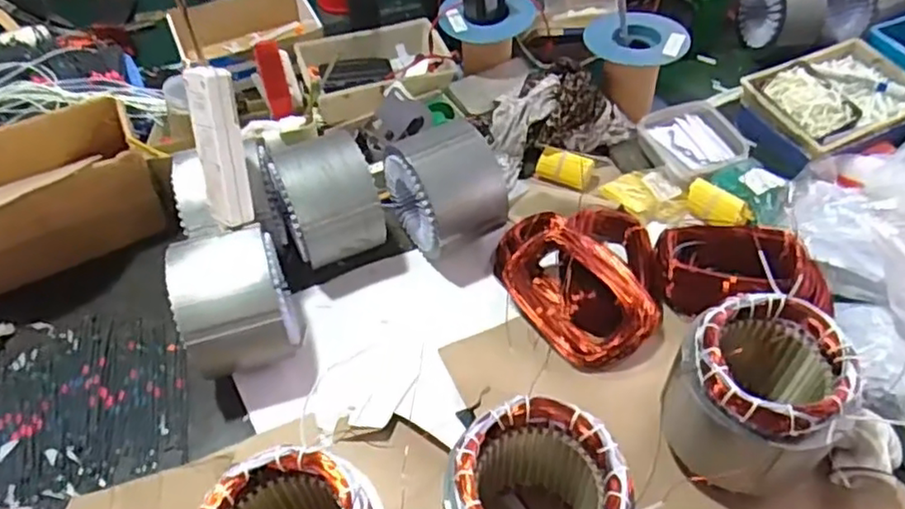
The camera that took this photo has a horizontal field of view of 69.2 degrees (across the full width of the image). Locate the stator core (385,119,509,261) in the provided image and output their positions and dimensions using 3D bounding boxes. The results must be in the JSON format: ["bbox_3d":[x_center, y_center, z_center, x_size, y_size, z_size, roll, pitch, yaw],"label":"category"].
[{"bbox_3d":[-0.009,-0.082,0.868,0.116,0.157,0.132,-26,54,-19],"label":"stator core"}]

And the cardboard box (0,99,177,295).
[{"bbox_3d":[-0.539,-0.071,0.873,0.281,0.136,0.148,-32,55,-24],"label":"cardboard box"}]

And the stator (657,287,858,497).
[{"bbox_3d":[0.295,0.135,0.646,0.138,0.145,0.144,-1,50,1],"label":"stator"}]

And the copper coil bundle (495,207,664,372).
[{"bbox_3d":[0.161,0.031,0.820,0.202,0.069,0.228,-2,48,1],"label":"copper coil bundle"}]

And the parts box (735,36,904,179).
[{"bbox_3d":[0.589,-0.236,1.018,0.296,0.079,0.192,-23,53,-17],"label":"parts box"}]

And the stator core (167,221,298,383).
[{"bbox_3d":[-0.255,0.050,0.772,0.114,0.141,0.158,-16,50,-12],"label":"stator core"}]

